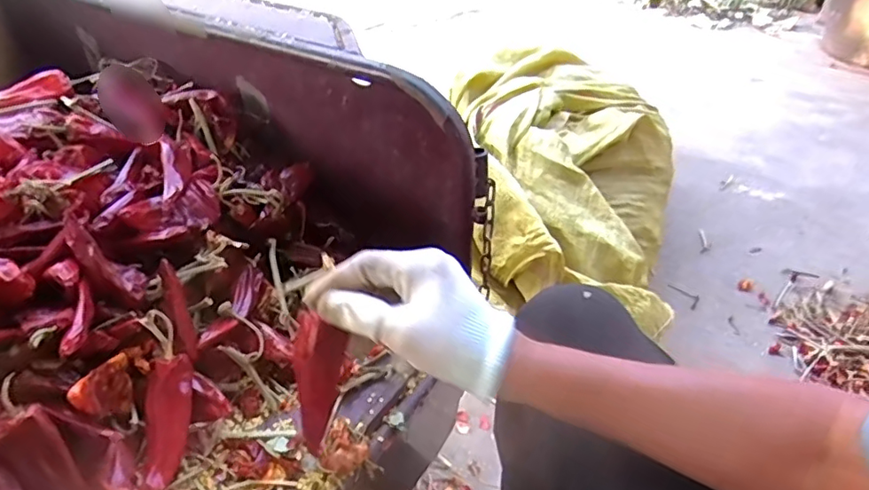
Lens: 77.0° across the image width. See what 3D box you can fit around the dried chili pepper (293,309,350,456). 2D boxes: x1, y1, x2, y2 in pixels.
[{"bbox_3d":[-0.075,0.089,0.359,0.029,0.091,0.023,3,4,0],"label":"dried chili pepper"}]

